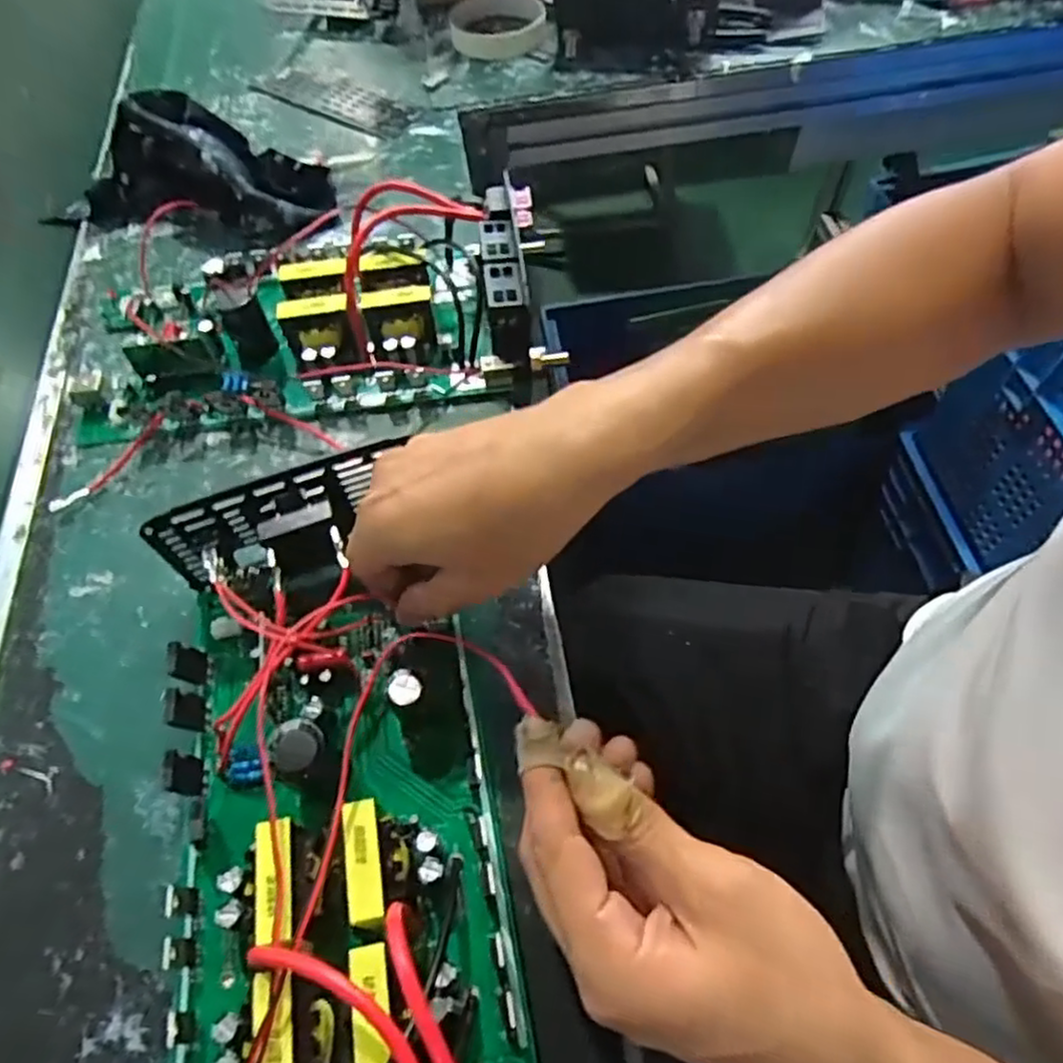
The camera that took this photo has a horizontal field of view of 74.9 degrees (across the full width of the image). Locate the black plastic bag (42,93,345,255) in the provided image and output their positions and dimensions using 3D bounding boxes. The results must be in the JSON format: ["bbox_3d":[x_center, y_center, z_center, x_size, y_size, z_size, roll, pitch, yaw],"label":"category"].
[{"bbox_3d":[-0.252,-0.257,0.491,0.211,0.067,0.077,6,61,6],"label":"black plastic bag"}]

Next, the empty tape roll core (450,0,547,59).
[{"bbox_3d":[-0.028,-0.444,0.612,0.084,0.021,0.090,-5,60,0],"label":"empty tape roll core"}]

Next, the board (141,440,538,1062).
[{"bbox_3d":[-0.083,0.110,0.266,0.140,0.071,0.312,-15,57,-6],"label":"board"}]

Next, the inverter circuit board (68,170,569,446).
[{"bbox_3d":[-0.134,-0.143,0.422,0.282,0.058,0.150,-9,60,-2],"label":"inverter circuit board"}]

